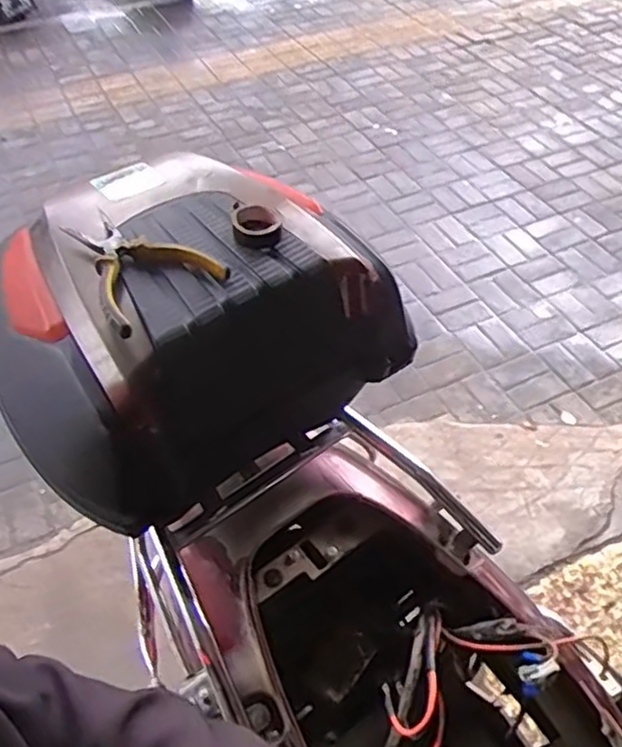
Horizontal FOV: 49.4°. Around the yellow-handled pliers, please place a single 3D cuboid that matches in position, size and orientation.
[{"bbox_3d":[-0.157,-0.091,0.572,0.136,0.021,0.107,32,56,26],"label":"yellow-handled pliers"}]

